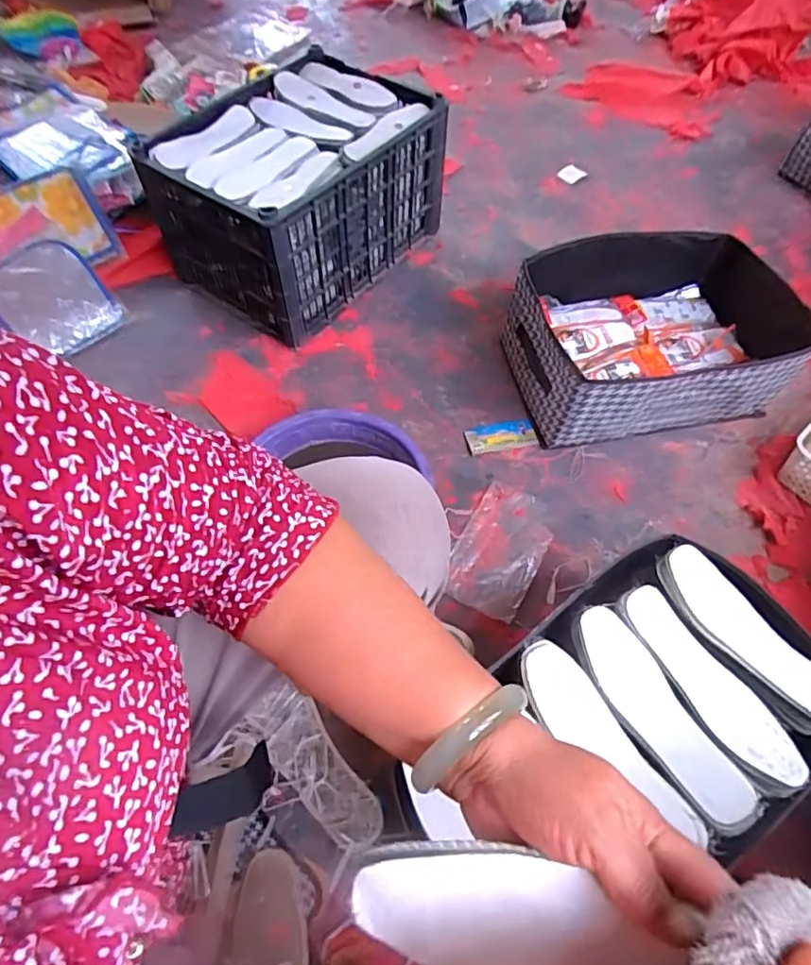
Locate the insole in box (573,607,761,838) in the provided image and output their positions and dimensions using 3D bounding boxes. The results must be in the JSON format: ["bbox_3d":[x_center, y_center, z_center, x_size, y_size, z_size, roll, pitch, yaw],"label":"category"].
[{"bbox_3d":[0.258,0.238,0.590,0.073,0.023,0.232,-24,62,-14],"label":"insole in box"}]

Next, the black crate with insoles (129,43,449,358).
[{"bbox_3d":[-0.211,-0.591,1.172,0.401,0.279,0.489,34,64,19],"label":"black crate with insoles"}]

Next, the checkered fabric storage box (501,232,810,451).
[{"bbox_3d":[0.435,-0.255,1.011,0.467,0.184,0.327,-12,60,-8],"label":"checkered fabric storage box"}]

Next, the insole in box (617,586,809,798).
[{"bbox_3d":[0.328,0.214,0.618,0.076,0.034,0.227,-25,62,-15],"label":"insole in box"}]

